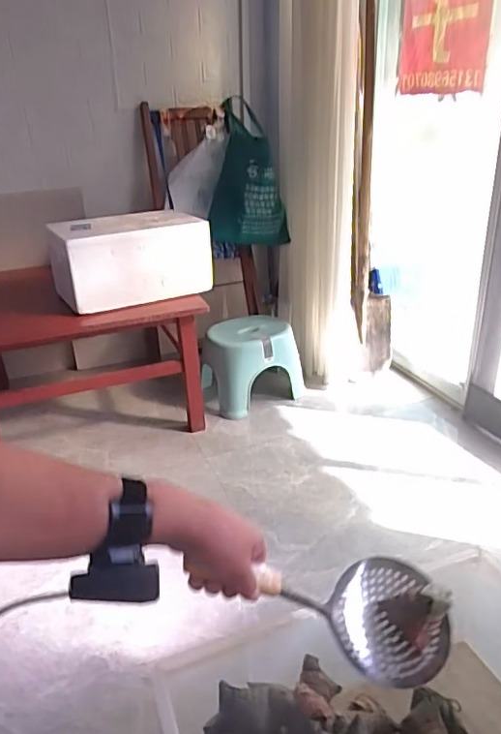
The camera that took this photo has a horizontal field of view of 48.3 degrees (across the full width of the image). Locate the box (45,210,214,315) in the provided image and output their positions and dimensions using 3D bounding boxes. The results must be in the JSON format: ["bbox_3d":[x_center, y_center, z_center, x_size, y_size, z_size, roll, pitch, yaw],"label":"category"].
[{"bbox_3d":[-0.356,-0.309,1.596,0.423,0.209,0.309,-15,29,-24],"label":"box"}]

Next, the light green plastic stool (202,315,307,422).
[{"bbox_3d":[0.001,-0.014,1.854,0.300,0.237,0.258,-13,28,-20],"label":"light green plastic stool"}]

